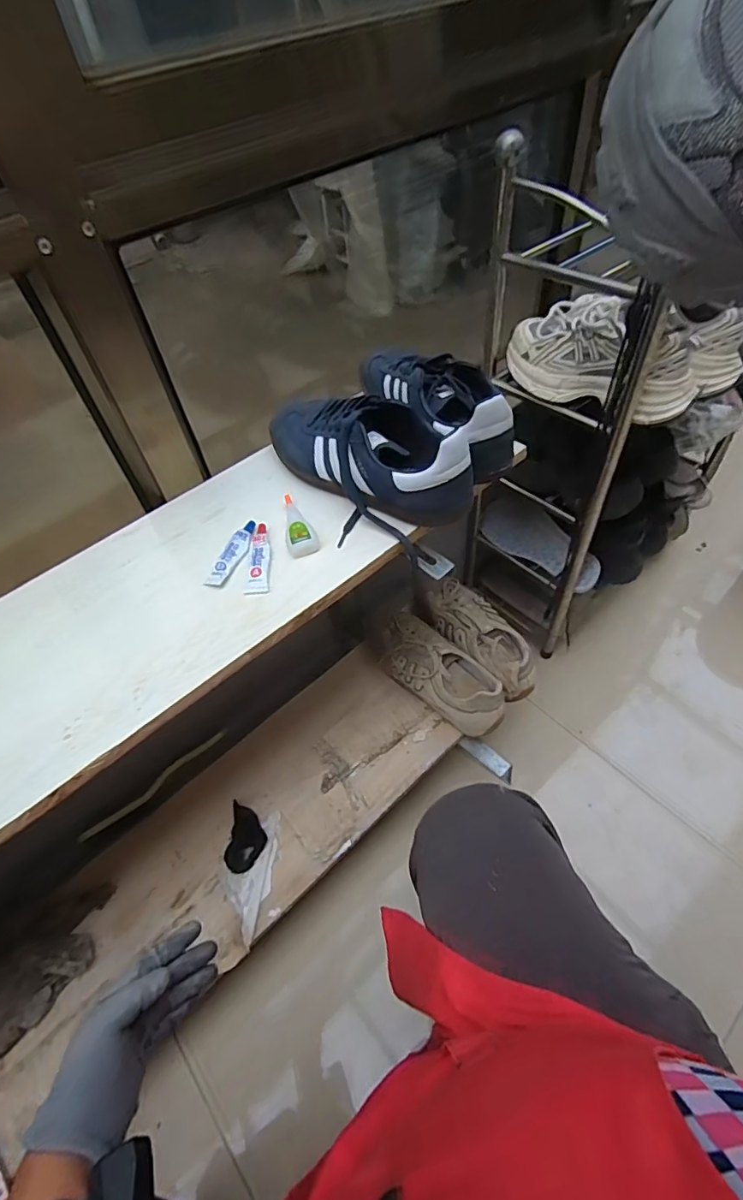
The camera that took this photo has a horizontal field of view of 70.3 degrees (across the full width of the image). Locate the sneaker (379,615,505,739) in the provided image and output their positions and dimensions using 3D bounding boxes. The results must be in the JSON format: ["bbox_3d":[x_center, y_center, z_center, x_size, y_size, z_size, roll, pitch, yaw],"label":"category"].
[{"bbox_3d":[0.108,0.115,0.850,0.239,0.089,0.096,34,62,27],"label":"sneaker"}]

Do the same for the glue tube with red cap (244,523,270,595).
[{"bbox_3d":[-0.118,-0.043,0.552,0.024,0.010,0.087,-6,52,1],"label":"glue tube with red cap"}]

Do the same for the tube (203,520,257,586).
[{"bbox_3d":[-0.146,-0.050,0.558,0.024,0.014,0.084,15,55,16],"label":"tube"}]

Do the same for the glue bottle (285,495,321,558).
[{"bbox_3d":[-0.081,-0.085,0.575,0.033,0.018,0.086,-15,52,-7],"label":"glue bottle"}]

